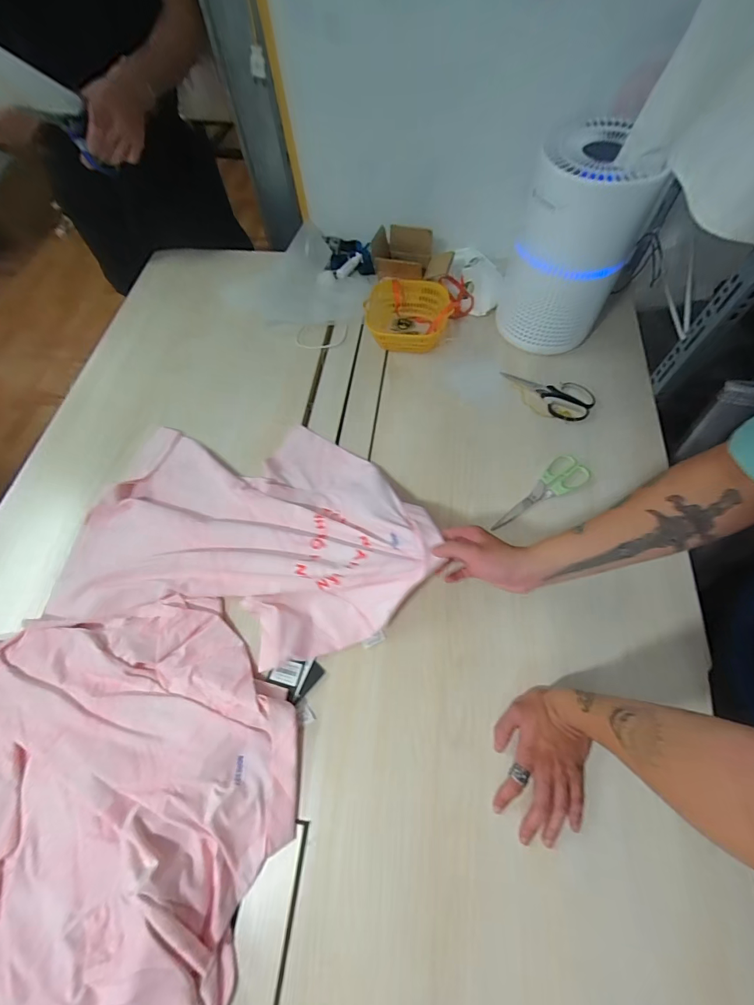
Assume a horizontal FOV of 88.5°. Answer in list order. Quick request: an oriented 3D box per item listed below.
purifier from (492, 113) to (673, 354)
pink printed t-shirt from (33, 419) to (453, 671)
[{"bbox_3d":[0.340,-0.439,0.693,0.197,0.308,0.163,19,67,12],"label":"purifier"},{"bbox_3d":[-0.205,0.021,0.611,0.557,0.160,0.372,13,65,3],"label":"pink printed t-shirt"}]

